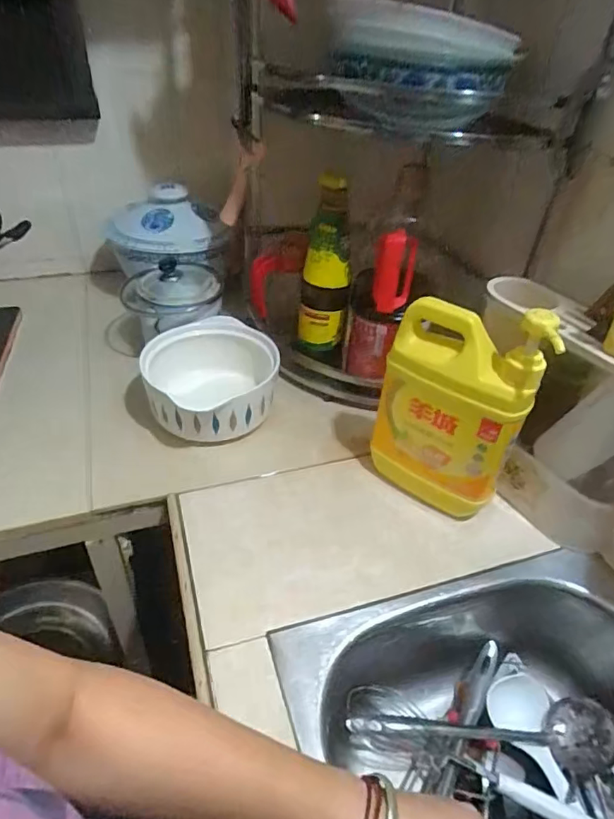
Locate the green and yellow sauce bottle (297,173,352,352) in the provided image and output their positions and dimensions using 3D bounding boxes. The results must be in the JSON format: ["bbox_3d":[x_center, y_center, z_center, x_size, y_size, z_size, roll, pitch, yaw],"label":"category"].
[{"bbox_3d":[0.024,-0.190,0.705,0.063,0.233,0.068,1,39,-2],"label":"green and yellow sauce bottle"}]

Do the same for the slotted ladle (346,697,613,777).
[{"bbox_3d":[0.173,0.314,0.520,0.255,0.038,0.061,7,39,5],"label":"slotted ladle"}]

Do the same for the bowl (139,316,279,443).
[{"bbox_3d":[-0.122,-0.032,0.686,0.171,0.098,0.177,2,39,-1],"label":"bowl"}]

